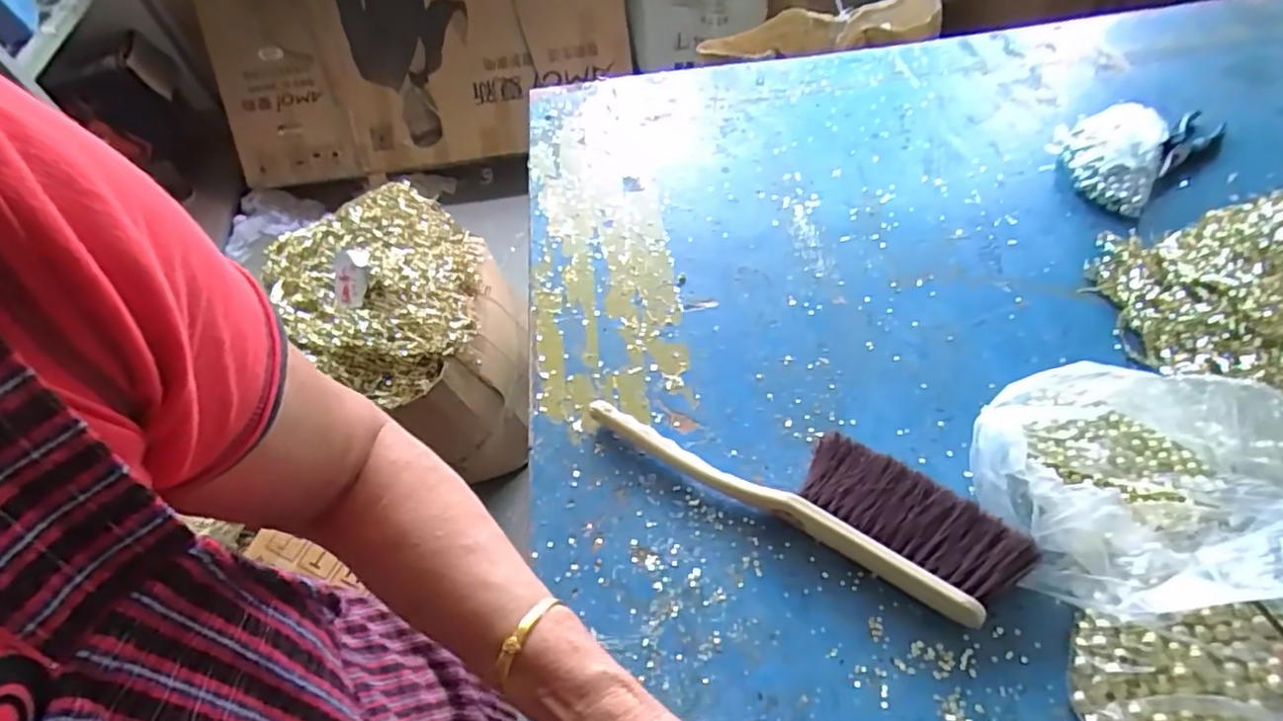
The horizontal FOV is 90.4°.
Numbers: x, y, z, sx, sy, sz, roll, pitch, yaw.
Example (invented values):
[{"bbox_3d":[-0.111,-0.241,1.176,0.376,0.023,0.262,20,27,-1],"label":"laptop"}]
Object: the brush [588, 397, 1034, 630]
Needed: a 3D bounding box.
[{"bbox_3d":[0.138,0.102,0.582,0.391,0.052,0.097,28,63,23],"label":"brush"}]

